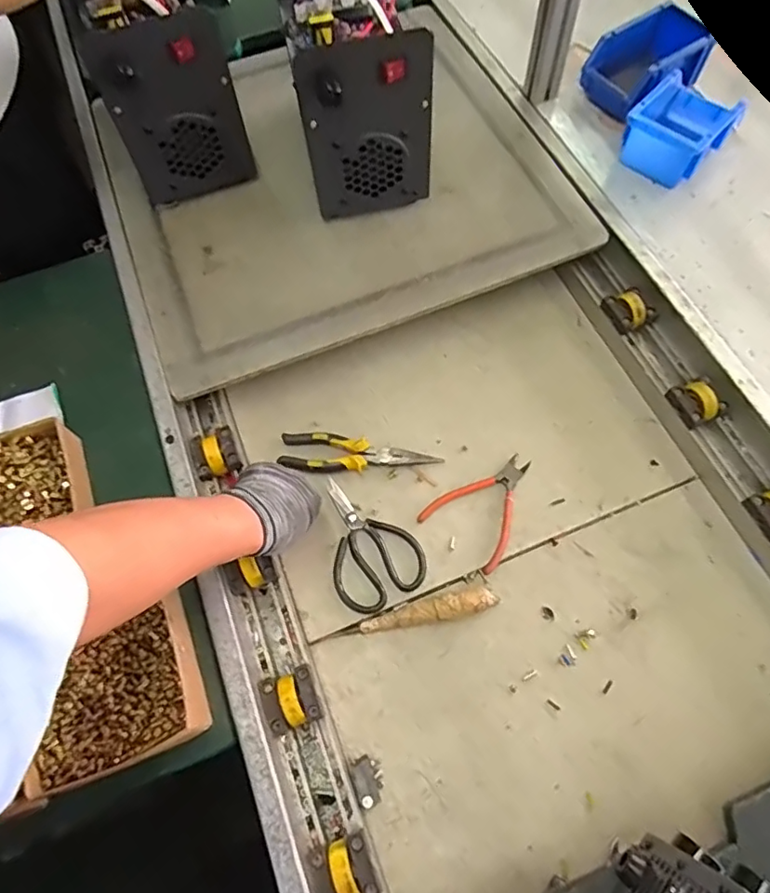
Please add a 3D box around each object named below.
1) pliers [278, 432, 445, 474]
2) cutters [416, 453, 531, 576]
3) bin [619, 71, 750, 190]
[{"bbox_3d":[-0.032,0.007,0.689,0.188,0.021,0.051,-2,66,2],"label":"pliers"},{"bbox_3d":[0.122,0.064,0.656,0.103,0.013,0.140,37,73,17],"label":"cutters"},{"bbox_3d":[0.403,-0.434,0.755,0.107,0.070,0.161,37,72,18],"label":"bin"}]

